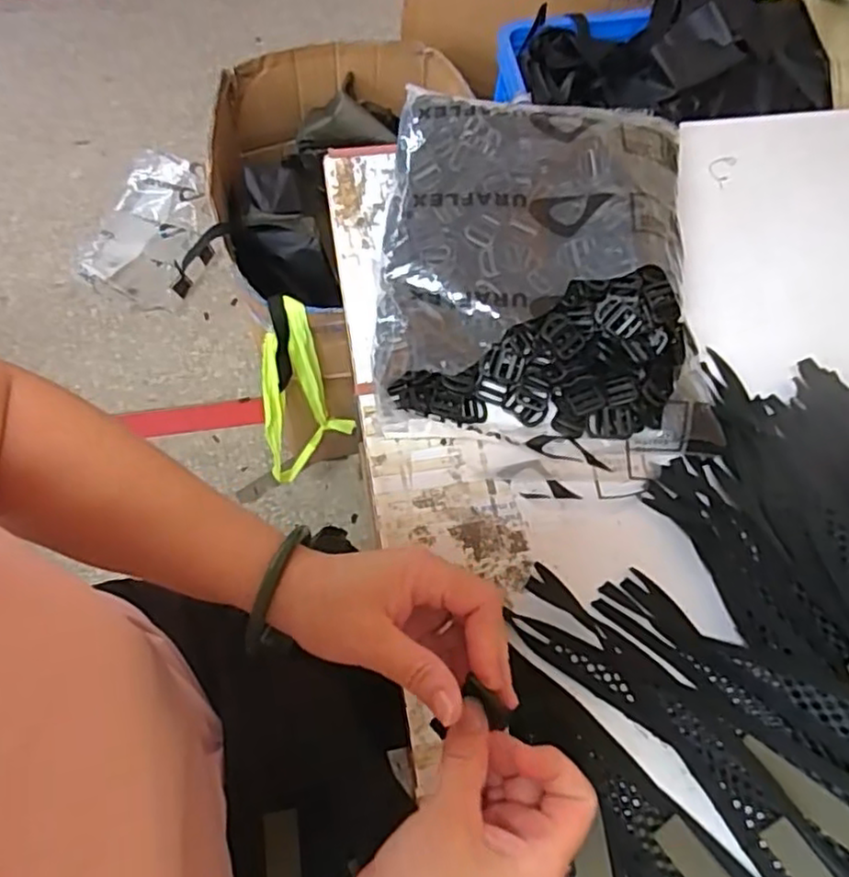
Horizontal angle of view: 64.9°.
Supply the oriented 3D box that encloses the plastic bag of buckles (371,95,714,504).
[{"bbox_3d":[0.094,-0.140,0.572,0.264,0.072,0.369,2,64,-2],"label":"plastic bag of buckles"}]

